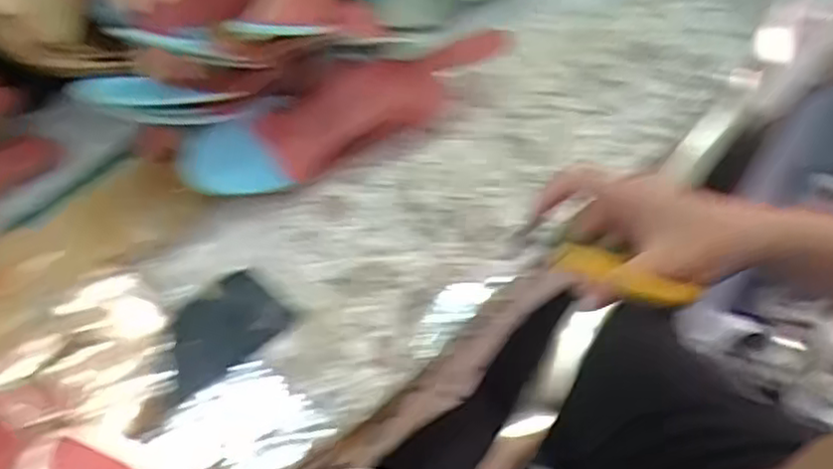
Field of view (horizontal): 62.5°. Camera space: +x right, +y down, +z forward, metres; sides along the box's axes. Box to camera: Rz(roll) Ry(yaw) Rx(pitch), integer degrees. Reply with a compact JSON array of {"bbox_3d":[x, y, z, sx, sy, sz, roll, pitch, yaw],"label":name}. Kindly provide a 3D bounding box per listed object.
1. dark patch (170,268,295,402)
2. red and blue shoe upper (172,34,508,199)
[{"bbox_3d":[-0.153,0.073,0.528,0.094,0.009,0.067,-37,61,-24],"label":"dark patch"},{"bbox_3d":[-0.054,-0.112,0.614,0.306,0.060,0.076,-29,58,-19],"label":"red and blue shoe upper"}]

